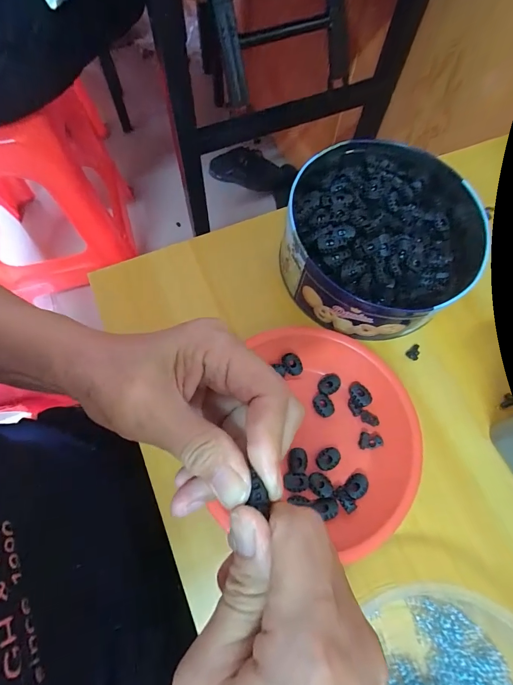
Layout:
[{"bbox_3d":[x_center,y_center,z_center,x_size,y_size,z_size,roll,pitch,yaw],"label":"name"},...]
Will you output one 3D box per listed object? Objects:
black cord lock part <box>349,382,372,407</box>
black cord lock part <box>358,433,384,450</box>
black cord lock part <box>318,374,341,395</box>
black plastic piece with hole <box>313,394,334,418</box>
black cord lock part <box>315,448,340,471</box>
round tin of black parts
[{"bbox_3d":[0.099,0.049,0.329,0.018,0.009,0.024,-38,75,-15],"label":"black cord lock part"},{"bbox_3d":[0.105,0.092,0.318,0.019,0.006,0.015,16,69,4],"label":"black cord lock part"},{"bbox_3d":[0.070,0.041,0.335,0.024,0.008,0.017,-42,76,-16],"label":"black cord lock part"},{"bbox_3d":[0.064,0.060,0.329,0.018,0.010,0.021,-18,71,-9],"label":"black plastic piece with hole"},{"bbox_3d":[0.065,0.105,0.311,0.022,0.005,0.017,-31,73,-13],"label":"black cord lock part"},{"bbox_3d":[0.130,-0.115,0.359,0.213,0.066,0.186,-42,76,-16],"label":"round tin of black parts"}]

